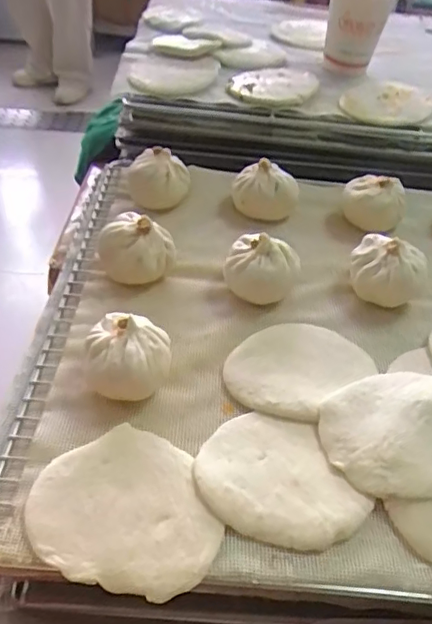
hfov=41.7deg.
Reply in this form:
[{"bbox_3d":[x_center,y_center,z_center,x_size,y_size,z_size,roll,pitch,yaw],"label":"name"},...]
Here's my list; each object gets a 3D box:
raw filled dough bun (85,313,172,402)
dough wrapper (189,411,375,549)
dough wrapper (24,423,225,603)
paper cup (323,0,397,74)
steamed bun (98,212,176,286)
[{"bbox_3d":[-0.056,0.027,0.362,0.054,0.041,0.047,0,43,-6],"label":"raw filled dough bun"},{"bbox_3d":[0.039,0.093,0.326,0.096,0.007,0.076,12,43,7],"label":"dough wrapper"},{"bbox_3d":[-0.046,0.106,0.304,0.098,0.008,0.086,29,48,23],"label":"dough wrapper"},{"bbox_3d":[0.160,-0.326,0.651,0.069,0.091,0.081,14,43,9],"label":"paper cup"},{"bbox_3d":[-0.063,-0.049,0.437,0.052,0.046,0.048,3,43,-3],"label":"steamed bun"}]

